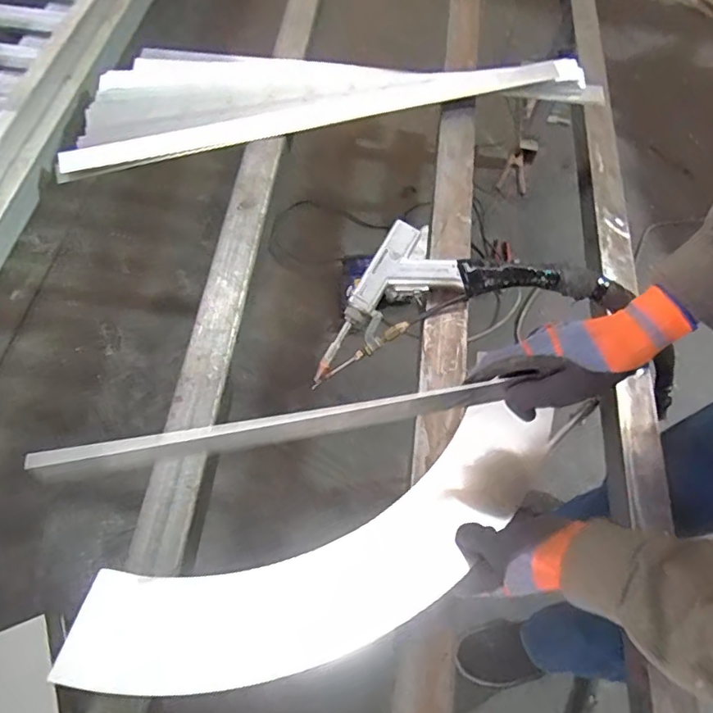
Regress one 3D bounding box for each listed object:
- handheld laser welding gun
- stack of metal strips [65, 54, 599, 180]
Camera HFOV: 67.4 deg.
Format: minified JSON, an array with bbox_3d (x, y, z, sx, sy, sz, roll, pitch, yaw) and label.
[{"bbox_3d":[0.084,-0.098,0.734,0.337,0.083,0.143,-20,65,-12],"label":"handheld laser welding gun"},{"bbox_3d":[-0.038,-0.503,0.949,0.922,0.048,0.264,-7,63,-7],"label":"stack of metal strips"}]

